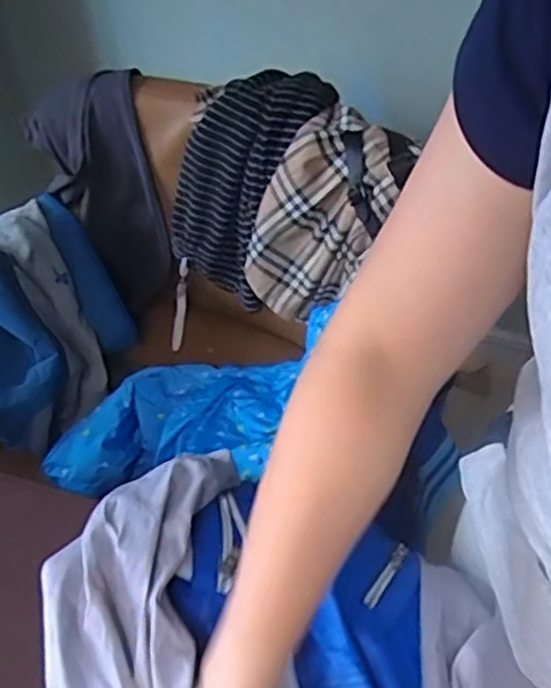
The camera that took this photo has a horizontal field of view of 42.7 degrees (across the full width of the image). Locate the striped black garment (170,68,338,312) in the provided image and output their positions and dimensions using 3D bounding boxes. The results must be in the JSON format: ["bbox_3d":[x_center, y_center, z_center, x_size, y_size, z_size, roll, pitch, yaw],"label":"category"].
[{"bbox_3d":[-0.049,-0.230,0.984,0.174,0.314,0.071,27,29,3],"label":"striped black garment"}]

